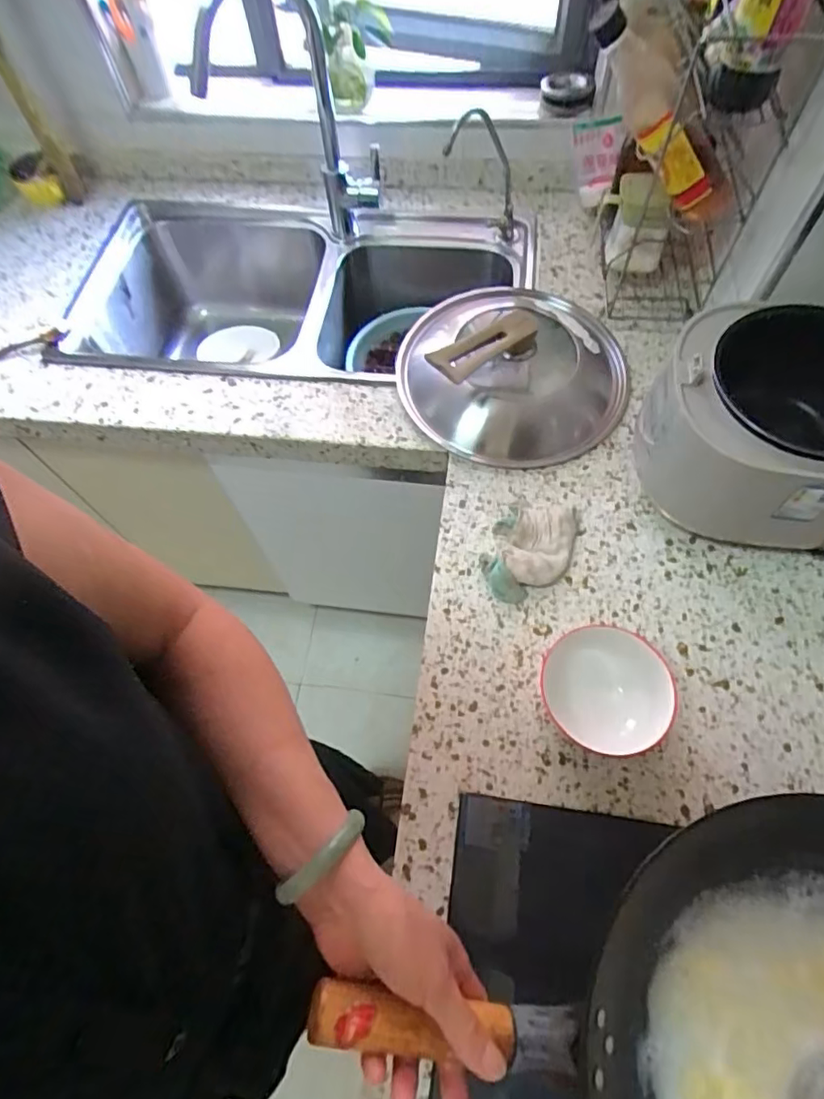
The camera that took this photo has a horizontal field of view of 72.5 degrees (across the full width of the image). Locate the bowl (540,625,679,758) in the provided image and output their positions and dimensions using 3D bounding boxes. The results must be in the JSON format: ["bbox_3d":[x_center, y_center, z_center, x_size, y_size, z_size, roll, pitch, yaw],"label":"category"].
[{"bbox_3d":[0.198,0.145,0.579,0.119,0.063,0.129,-1,63,3],"label":"bowl"}]

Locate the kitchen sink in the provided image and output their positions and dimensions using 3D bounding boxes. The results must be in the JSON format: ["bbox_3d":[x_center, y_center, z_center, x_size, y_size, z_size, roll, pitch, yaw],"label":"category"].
[{"bbox_3d":[-0.180,-0.385,0.993,0.739,0.205,0.389,5,64,6],"label":"kitchen sink"}]

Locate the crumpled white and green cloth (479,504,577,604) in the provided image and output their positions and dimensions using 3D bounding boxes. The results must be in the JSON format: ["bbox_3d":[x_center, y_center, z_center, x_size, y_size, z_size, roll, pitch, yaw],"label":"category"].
[{"bbox_3d":[0.142,-0.002,0.674,0.093,0.035,0.138,20,66,13],"label":"crumpled white and green cloth"}]

